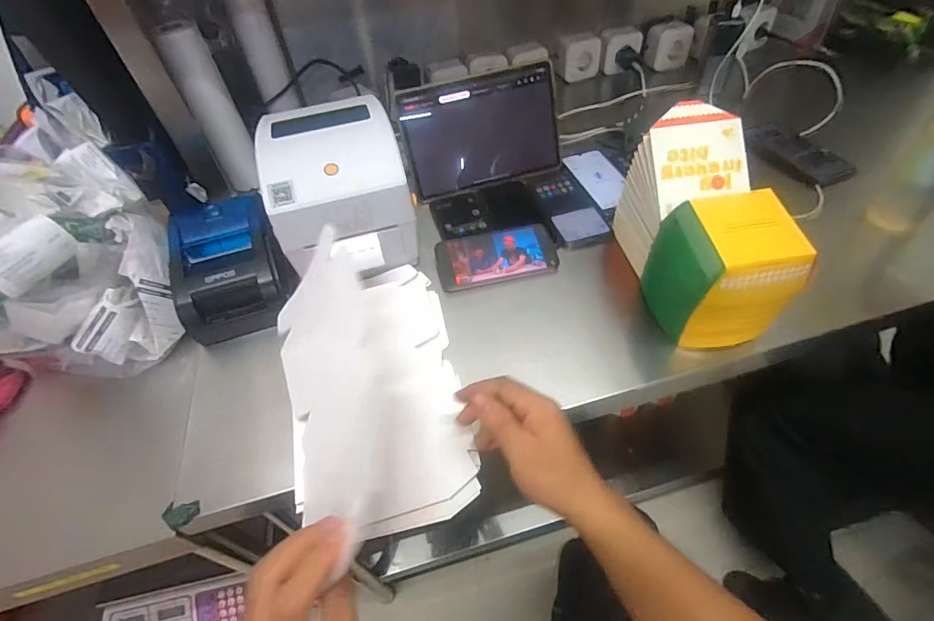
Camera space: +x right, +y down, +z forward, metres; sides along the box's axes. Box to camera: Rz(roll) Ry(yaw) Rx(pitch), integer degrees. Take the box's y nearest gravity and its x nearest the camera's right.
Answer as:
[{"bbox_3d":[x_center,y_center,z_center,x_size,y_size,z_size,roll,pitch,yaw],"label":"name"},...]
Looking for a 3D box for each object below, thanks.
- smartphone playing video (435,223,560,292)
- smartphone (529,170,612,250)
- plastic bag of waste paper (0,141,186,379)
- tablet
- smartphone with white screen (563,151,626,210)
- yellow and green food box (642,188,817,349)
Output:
[{"bbox_3d":[0.041,-0.075,0.618,0.163,0.016,0.080,-12,64,-5],"label":"smartphone playing video"},{"bbox_3d":[0.155,-0.162,0.689,0.078,0.017,0.173,-13,49,-5],"label":"smartphone"},{"bbox_3d":[-0.512,-0.060,0.540,0.251,0.241,0.193,-16,50,-8],"label":"plastic bag of waste paper"},{"bbox_3d":[0.026,-0.285,0.708,0.247,0.163,0.014,-15,24,-3],"label":"tablet"},{"bbox_3d":[0.215,-0.218,0.723,0.068,0.007,0.146,-16,50,-8],"label":"smartphone with white screen"},{"bbox_3d":[0.276,-0.046,0.483,0.107,0.137,0.118,-11,49,-4],"label":"yellow and green food box"}]

